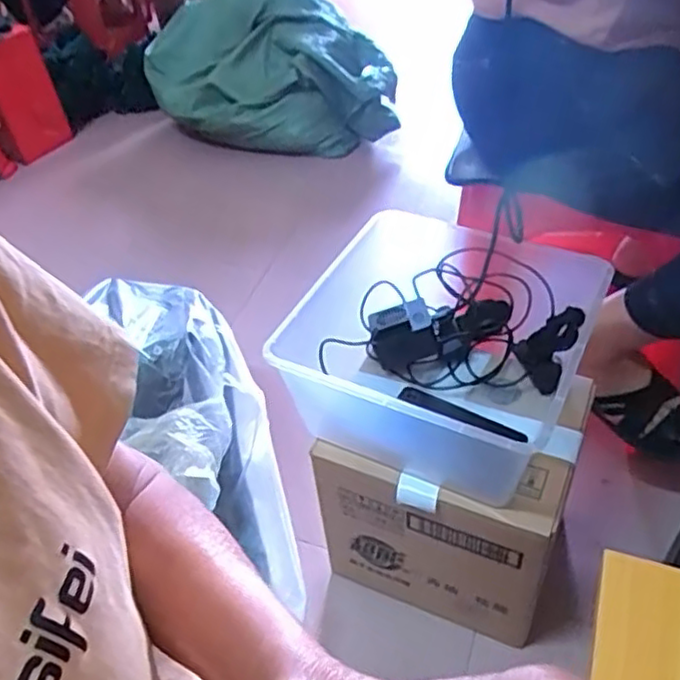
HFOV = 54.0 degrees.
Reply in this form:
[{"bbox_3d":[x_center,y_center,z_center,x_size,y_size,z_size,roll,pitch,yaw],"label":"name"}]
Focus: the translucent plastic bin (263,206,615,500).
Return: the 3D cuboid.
[{"bbox_3d":[0.119,0.017,0.783,0.291,0.154,0.303,18,50,25],"label":"translucent plastic bin"}]

